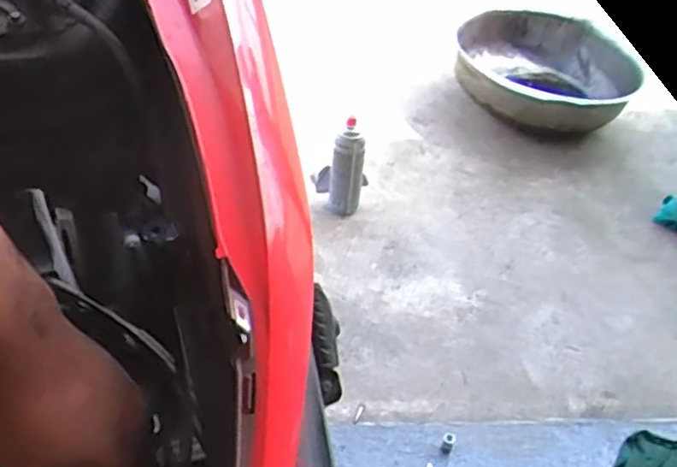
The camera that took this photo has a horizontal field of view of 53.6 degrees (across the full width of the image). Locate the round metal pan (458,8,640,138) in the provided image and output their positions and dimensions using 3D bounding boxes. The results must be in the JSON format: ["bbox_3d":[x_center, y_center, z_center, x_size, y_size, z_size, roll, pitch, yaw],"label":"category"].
[{"bbox_3d":[0.527,-0.420,1.763,0.464,0.168,0.449,4,43,-4],"label":"round metal pan"}]

